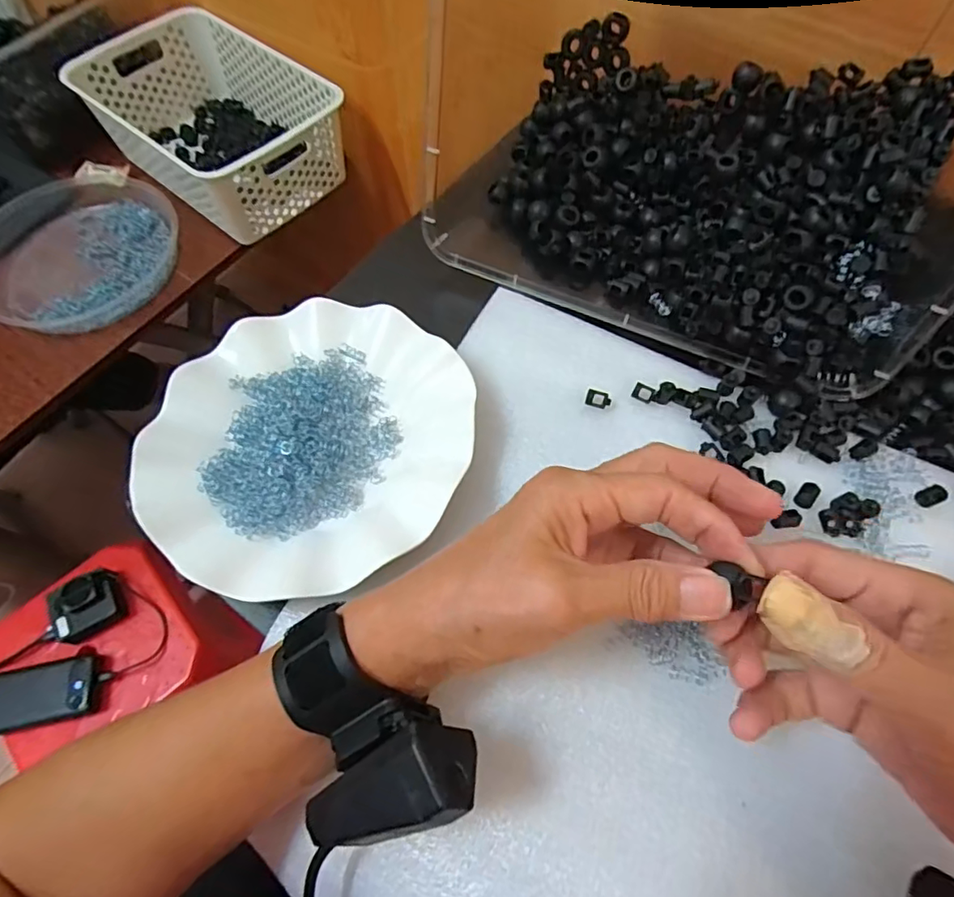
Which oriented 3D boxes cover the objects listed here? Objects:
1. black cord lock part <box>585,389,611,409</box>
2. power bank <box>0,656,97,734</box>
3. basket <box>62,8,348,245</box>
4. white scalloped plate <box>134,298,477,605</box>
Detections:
[{"bbox_3d":[0.073,-0.029,0.334,0.015,0.006,0.008,15,67,8],"label":"black cord lock part"},{"bbox_3d":[-0.549,0.306,0.681,0.133,0.014,0.068,-7,72,-21],"label":"power bank"},{"bbox_3d":[-0.329,-0.414,0.690,0.317,0.104,0.204,39,70,18],"label":"basket"},{"bbox_3d":[-0.097,-0.010,0.316,0.173,0.028,0.178,0,66,1],"label":"white scalloped plate"}]

